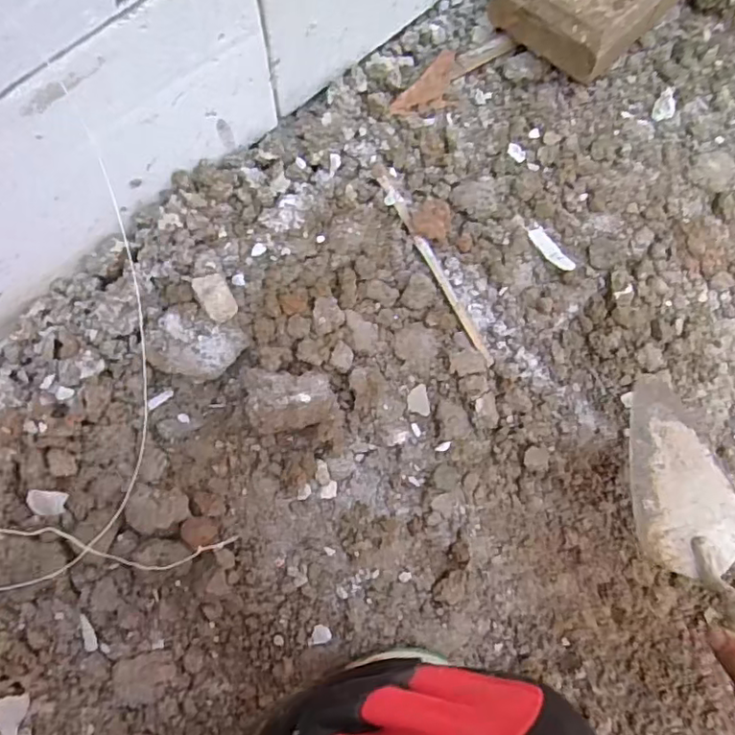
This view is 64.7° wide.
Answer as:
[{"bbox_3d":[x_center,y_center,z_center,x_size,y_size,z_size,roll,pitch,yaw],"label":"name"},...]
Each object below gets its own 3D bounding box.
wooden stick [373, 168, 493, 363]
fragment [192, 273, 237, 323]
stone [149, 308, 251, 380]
[{"bbox_3d":[0.069,-0.105,0.590,0.013,0.013,0.229,-30,91,-9],"label":"wooden stick"},{"bbox_3d":[-0.138,-0.065,0.525,0.027,0.026,0.045,-28,78,-8],"label":"fragment"},{"bbox_3d":[-0.160,-0.018,0.547,0.084,0.043,0.058,17,76,3],"label":"stone"}]

